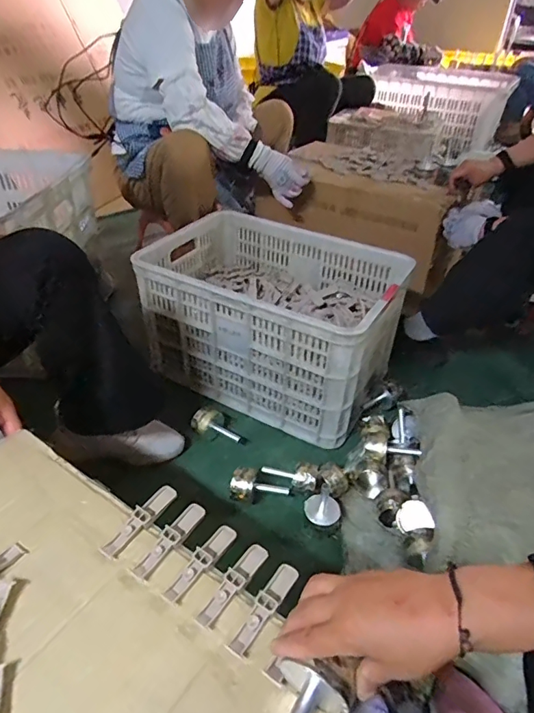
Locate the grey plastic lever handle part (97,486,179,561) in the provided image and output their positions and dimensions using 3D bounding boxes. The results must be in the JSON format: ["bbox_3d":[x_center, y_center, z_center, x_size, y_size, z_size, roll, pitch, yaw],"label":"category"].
[{"bbox_3d":[-0.140,0.181,0.518,0.023,0.013,0.098,22,41,24],"label":"grey plastic lever handle part"}]

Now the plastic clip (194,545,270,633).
[{"bbox_3d":[-0.033,0.226,0.469,0.022,0.014,0.096,24,42,26],"label":"plastic clip"}]

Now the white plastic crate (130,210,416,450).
[{"bbox_3d":[0.004,-0.091,1.088,0.532,0.308,0.352,21,42,23],"label":"white plastic crate"}]

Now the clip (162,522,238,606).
[{"bbox_3d":[-0.068,0.213,0.485,0.024,0.013,0.099,22,41,24],"label":"clip"}]

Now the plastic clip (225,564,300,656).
[{"bbox_3d":[-0.003,0.240,0.449,0.022,0.012,0.097,24,42,26],"label":"plastic clip"}]

